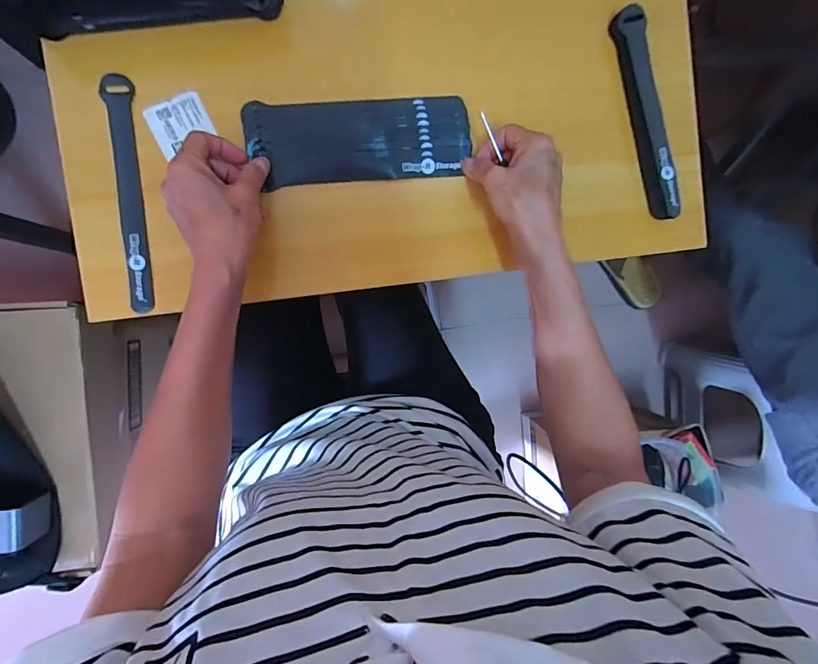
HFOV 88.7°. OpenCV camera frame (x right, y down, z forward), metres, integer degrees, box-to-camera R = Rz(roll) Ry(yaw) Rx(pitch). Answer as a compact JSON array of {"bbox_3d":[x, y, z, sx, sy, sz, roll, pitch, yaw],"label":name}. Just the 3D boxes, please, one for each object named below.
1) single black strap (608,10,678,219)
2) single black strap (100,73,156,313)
[{"bbox_3d":[0.232,-0.209,0.409,0.026,0.020,0.197,-14,94,-7],"label":"single black strap"},{"bbox_3d":[-0.243,-0.118,0.363,0.024,0.007,0.200,-5,91,-21],"label":"single black strap"}]

